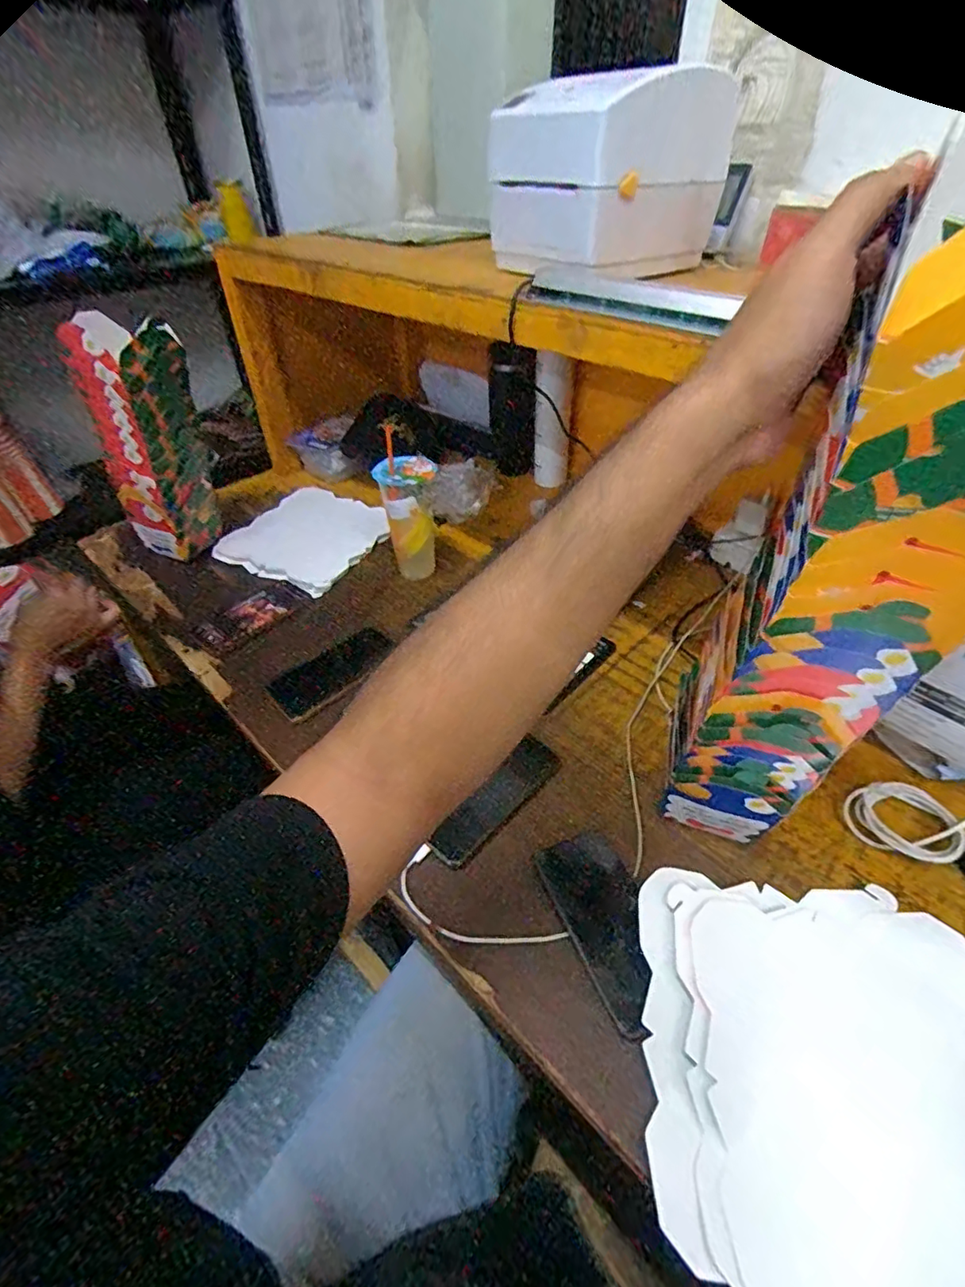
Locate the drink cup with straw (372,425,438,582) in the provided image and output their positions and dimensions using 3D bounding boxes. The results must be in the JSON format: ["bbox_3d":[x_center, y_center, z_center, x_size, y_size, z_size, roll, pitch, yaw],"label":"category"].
[{"bbox_3d":[-0.111,-0.198,0.847,0.086,0.194,0.084,-7,43,-7],"label":"drink cup with straw"}]

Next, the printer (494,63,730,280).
[{"bbox_3d":[0.133,-0.508,0.616,0.209,0.146,0.166,-28,49,-26],"label":"printer"}]

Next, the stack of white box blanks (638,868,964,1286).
[{"bbox_3d":[0.260,0.302,0.399,0.279,0.036,0.267,2,41,4],"label":"stack of white box blanks"}]

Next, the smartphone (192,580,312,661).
[{"bbox_3d":[-0.336,-0.041,0.812,0.077,0.016,0.157,36,61,24],"label":"smartphone"}]

